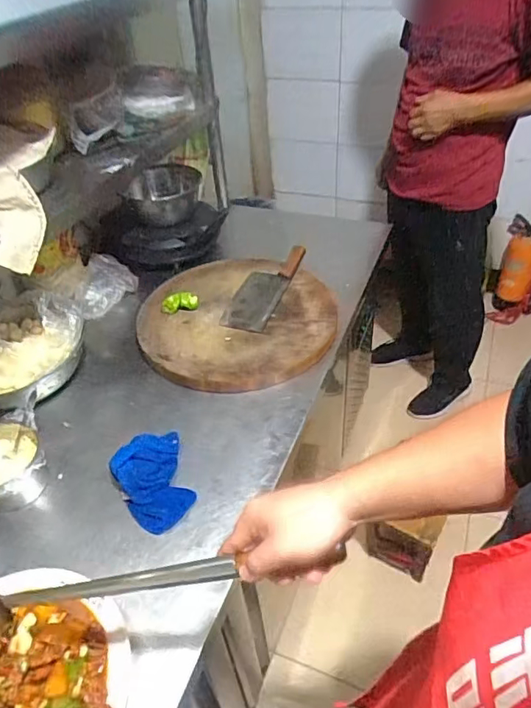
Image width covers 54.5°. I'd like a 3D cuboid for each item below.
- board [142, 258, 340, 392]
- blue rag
[{"bbox_3d":[-0.062,-0.091,1.119,0.422,0.050,0.417,-5,41,3],"label":"board"},{"bbox_3d":[-0.181,0.196,0.839,0.116,0.047,0.181,-22,43,-16],"label":"blue rag"}]

